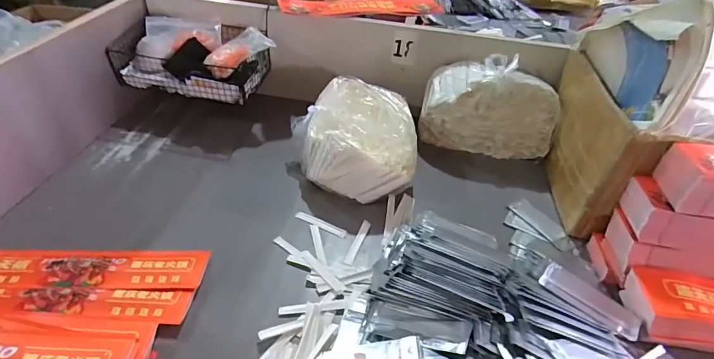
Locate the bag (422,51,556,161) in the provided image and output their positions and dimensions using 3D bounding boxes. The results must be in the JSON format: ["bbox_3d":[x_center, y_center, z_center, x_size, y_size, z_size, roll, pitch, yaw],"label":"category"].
[{"bbox_3d":[0.261,-0.144,0.839,0.253,0.172,0.096,10,42,6],"label":"bag"}]

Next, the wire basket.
[{"bbox_3d":[-0.318,-0.251,0.845,0.292,0.102,0.156,11,42,8],"label":"wire basket"}]

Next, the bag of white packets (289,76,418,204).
[{"bbox_3d":[-0.005,-0.082,0.775,0.223,0.118,0.253,7,41,3],"label":"bag of white packets"}]

